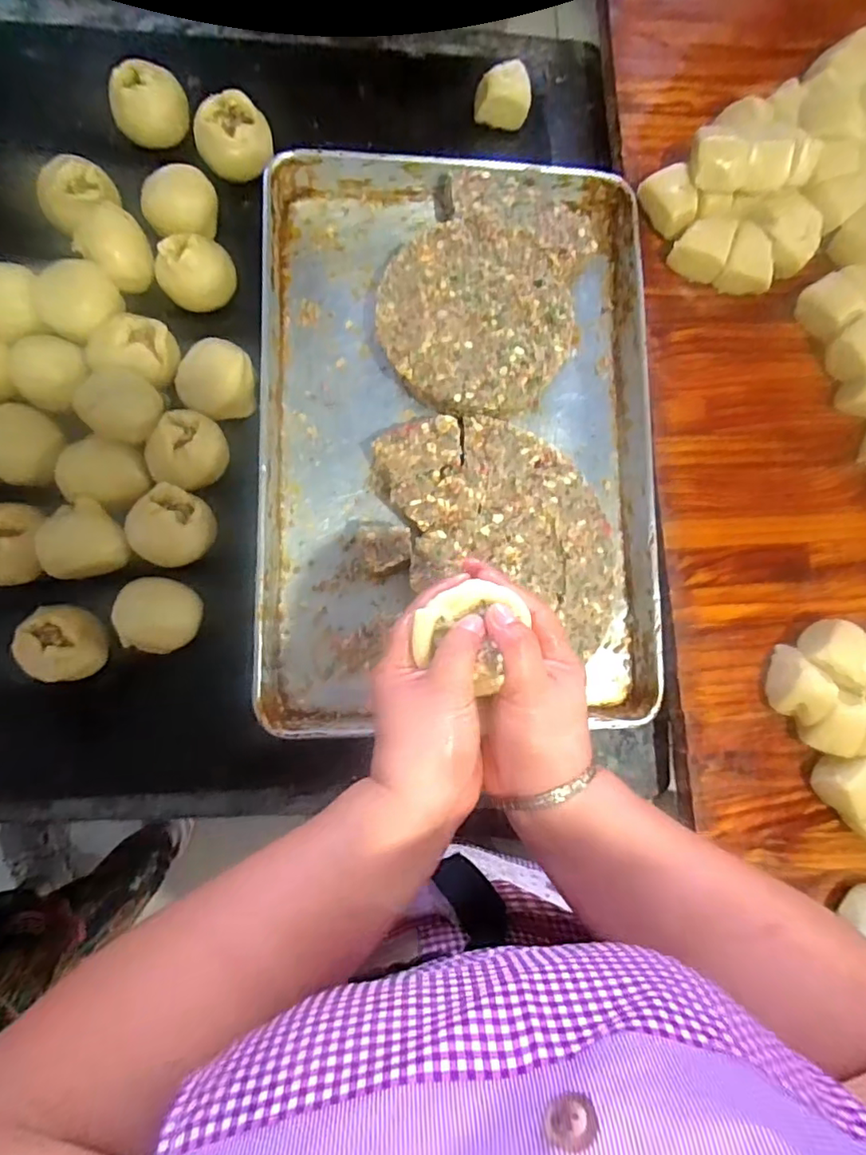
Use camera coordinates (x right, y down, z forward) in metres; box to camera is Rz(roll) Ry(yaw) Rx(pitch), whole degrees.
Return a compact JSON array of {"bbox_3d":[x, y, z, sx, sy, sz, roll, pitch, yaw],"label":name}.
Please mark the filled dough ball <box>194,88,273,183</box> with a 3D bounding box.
[{"bbox_3d":[-0.214,-0.471,0.614,0.076,0.058,0.073,1,83,-7],"label":"filled dough ball"}]

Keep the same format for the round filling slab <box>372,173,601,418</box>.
[{"bbox_3d":[0.063,-0.293,0.609,0.221,0.050,0.255,21,82,-1],"label":"round filling slab"}]

